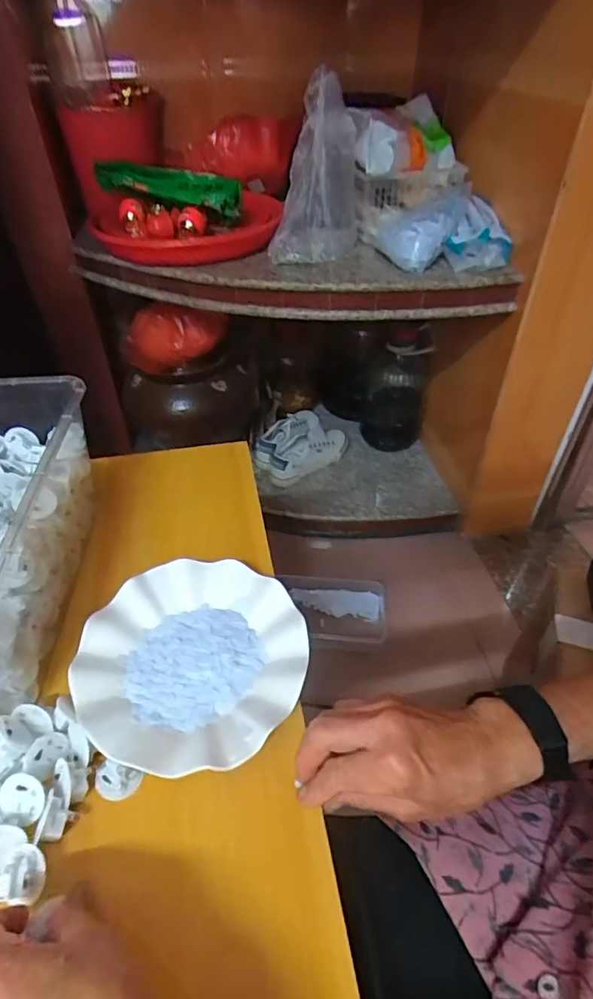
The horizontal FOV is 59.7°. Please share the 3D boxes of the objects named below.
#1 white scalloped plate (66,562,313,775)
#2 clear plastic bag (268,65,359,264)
[{"bbox_3d":[-0.084,0.128,0.427,0.177,0.022,0.182,-1,43,1],"label":"white scalloped plate"},{"bbox_3d":[0.032,-0.546,0.857,0.139,0.246,0.211,2,43,3],"label":"clear plastic bag"}]

